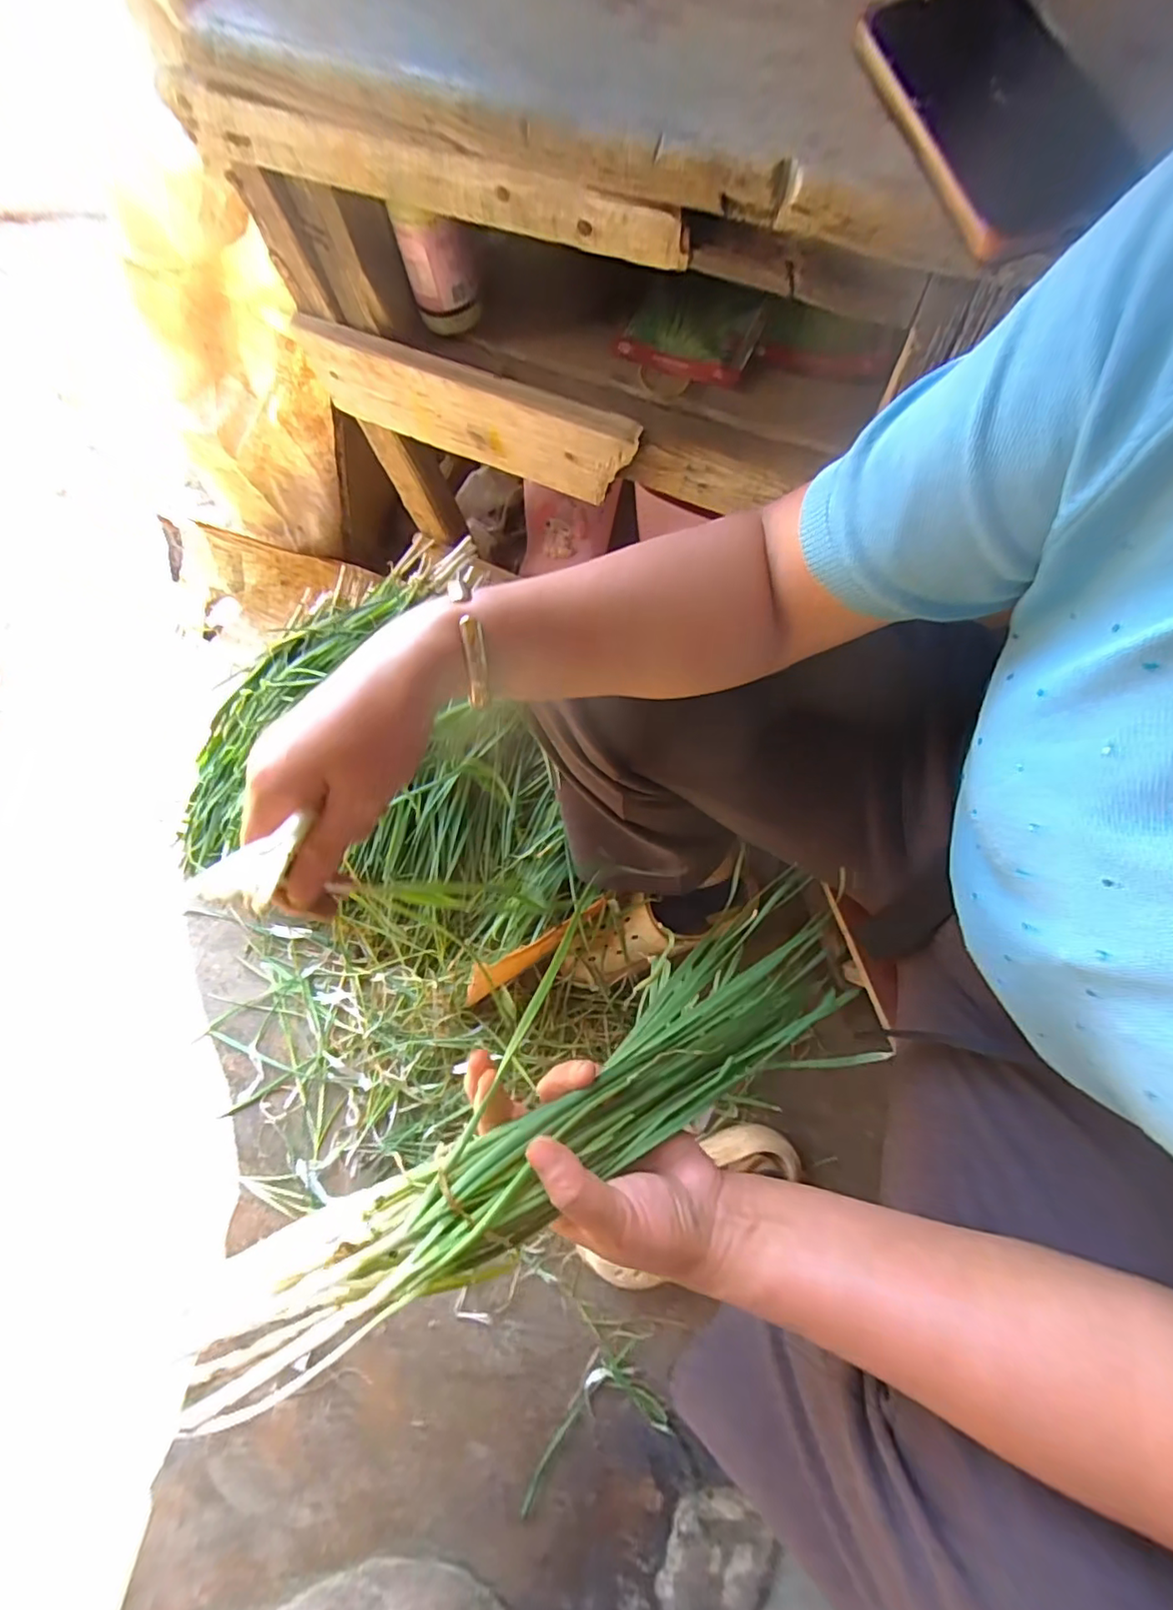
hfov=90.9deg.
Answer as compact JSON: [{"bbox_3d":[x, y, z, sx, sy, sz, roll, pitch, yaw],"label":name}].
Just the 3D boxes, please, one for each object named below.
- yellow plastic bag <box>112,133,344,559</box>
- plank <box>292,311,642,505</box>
[{"bbox_3d":[-0.429,-0.498,0.708,0.189,0.404,0.086,16,54,5],"label":"yellow plastic bag"},{"bbox_3d":[-0.112,-0.356,0.528,0.331,0.102,0.020,24,77,7],"label":"plank"}]

